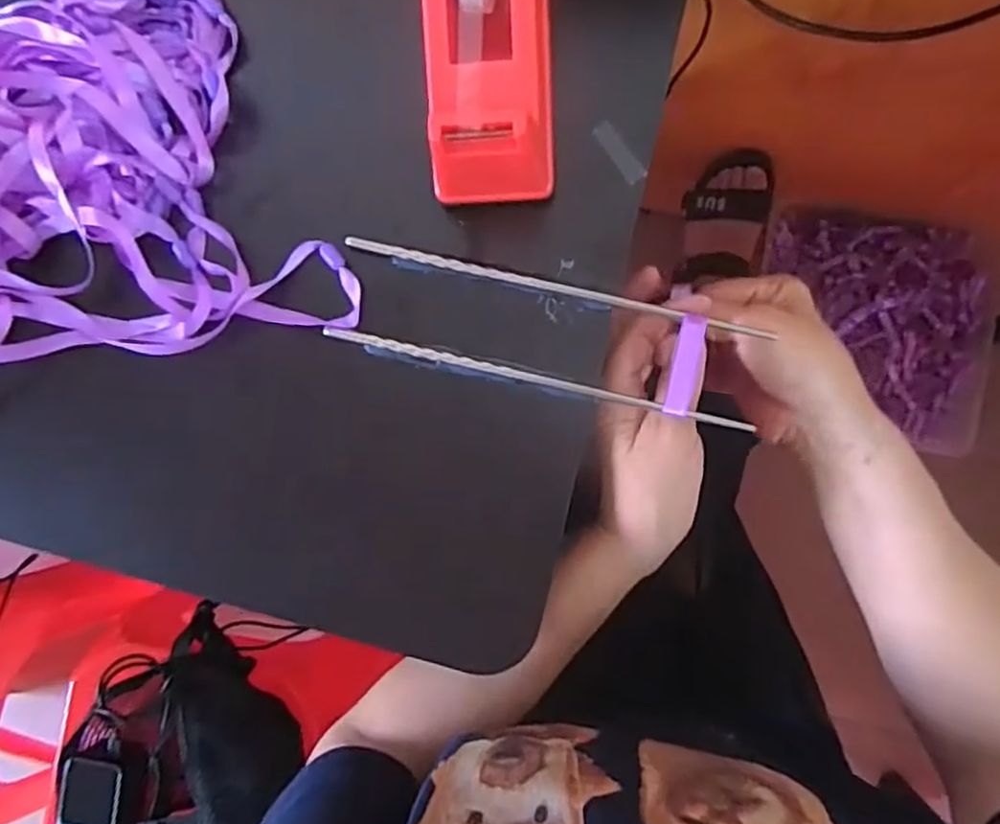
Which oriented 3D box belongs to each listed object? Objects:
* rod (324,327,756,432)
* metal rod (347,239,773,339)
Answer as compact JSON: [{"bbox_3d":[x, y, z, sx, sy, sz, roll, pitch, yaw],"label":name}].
[{"bbox_3d":[0.016,-0.017,0.365,0.220,0.010,0.005,13,88,5],"label":"rod"},{"bbox_3d":[0.018,-0.066,0.365,0.202,0.006,0.005,14,88,6],"label":"metal rod"}]

